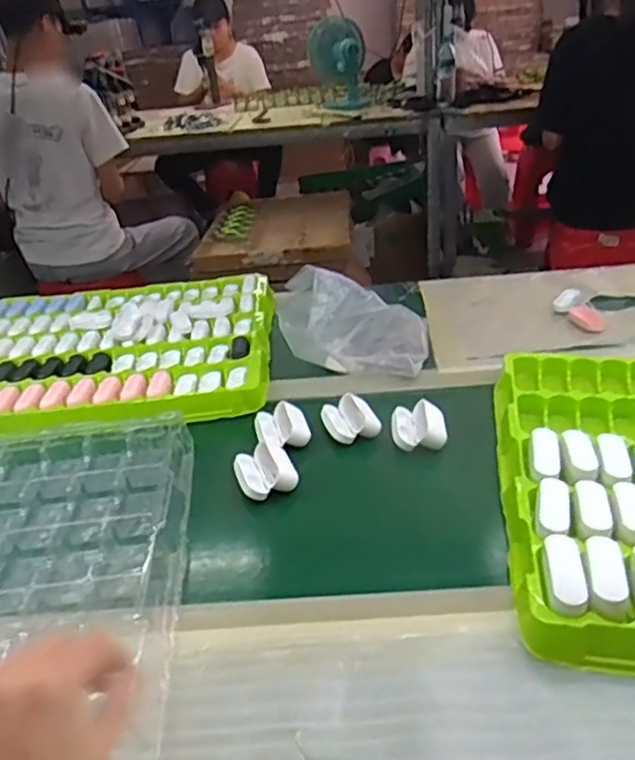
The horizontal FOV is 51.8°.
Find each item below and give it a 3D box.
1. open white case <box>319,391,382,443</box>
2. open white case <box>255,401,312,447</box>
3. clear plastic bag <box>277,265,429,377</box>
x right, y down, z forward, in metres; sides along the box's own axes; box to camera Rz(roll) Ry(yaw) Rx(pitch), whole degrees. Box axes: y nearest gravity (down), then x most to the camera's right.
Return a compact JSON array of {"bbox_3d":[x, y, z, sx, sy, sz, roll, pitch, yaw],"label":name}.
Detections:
[{"bbox_3d":[0.034,0.039,0.703,0.053,0.024,0.059,-15,33,-16],"label":"open white case"},{"bbox_3d":[-0.039,0.049,0.709,0.054,0.023,0.064,-16,35,-2],"label":"open white case"},{"bbox_3d":[0.044,-0.078,0.797,0.179,0.101,0.115,-2,30,7],"label":"clear plastic bag"}]

